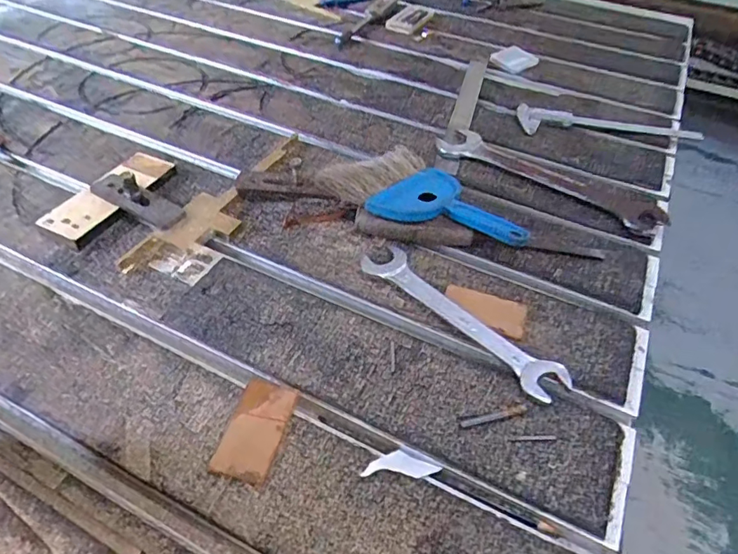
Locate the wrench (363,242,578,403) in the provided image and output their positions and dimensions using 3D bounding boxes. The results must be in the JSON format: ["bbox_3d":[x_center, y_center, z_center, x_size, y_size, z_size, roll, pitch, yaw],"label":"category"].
[{"bbox_3d":[0.073,0.031,0.401,0.038,0.008,0.185,-34,57,-30],"label":"wrench"}]

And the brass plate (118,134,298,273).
[{"bbox_3d":[-0.136,-0.080,0.491,0.062,0.013,0.239,21,49,15],"label":"brass plate"}]

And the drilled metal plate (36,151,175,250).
[{"bbox_3d":[-0.246,-0.077,0.479,0.050,0.017,0.133,20,49,14],"label":"drilled metal plate"}]

